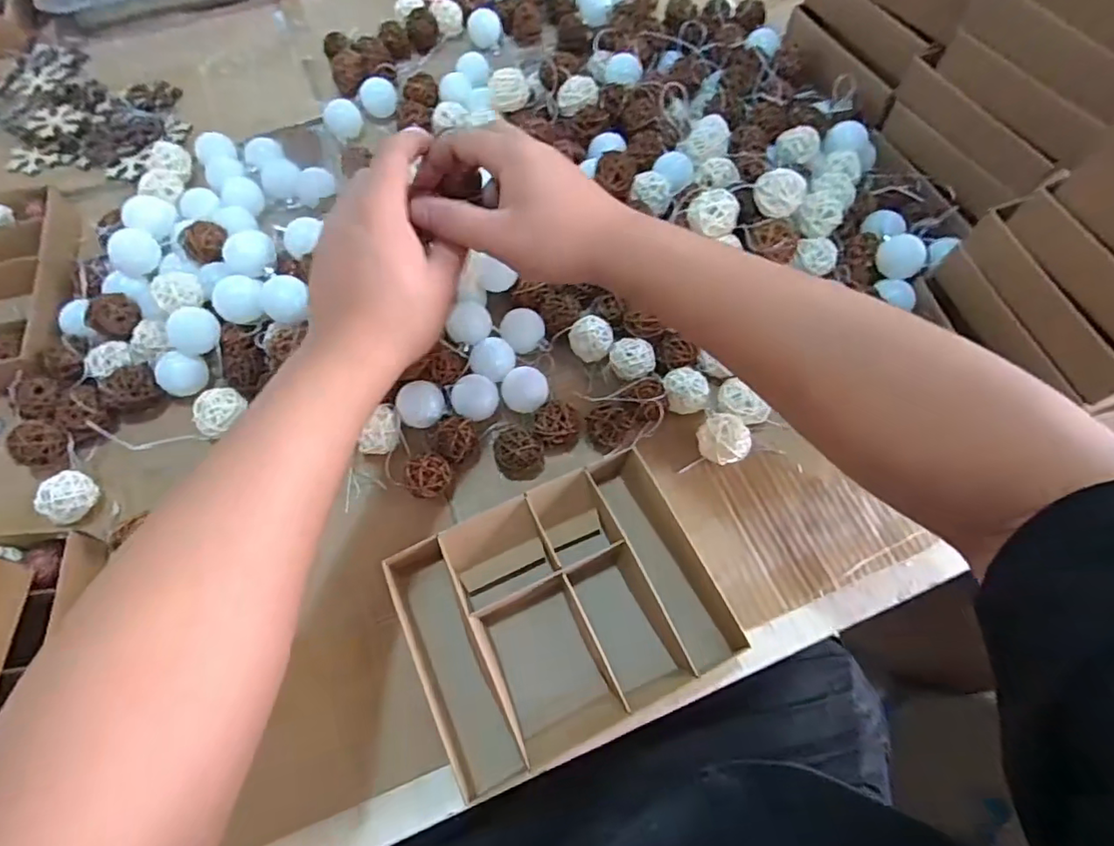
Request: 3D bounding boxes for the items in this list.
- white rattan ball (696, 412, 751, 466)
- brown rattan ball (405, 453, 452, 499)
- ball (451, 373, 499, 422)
[{"bbox_3d":[0.138,0.014,0.477,0.042,0.034,0.035,40,70,17],"label":"white rattan ball"},{"bbox_3d":[-0.101,0.044,0.459,0.032,0.034,0.031,0,64,-1],"label":"brown rattan ball"},{"bbox_3d":[-0.069,-0.019,0.490,0.038,0.031,0.036,0,64,-1],"label":"ball"}]

